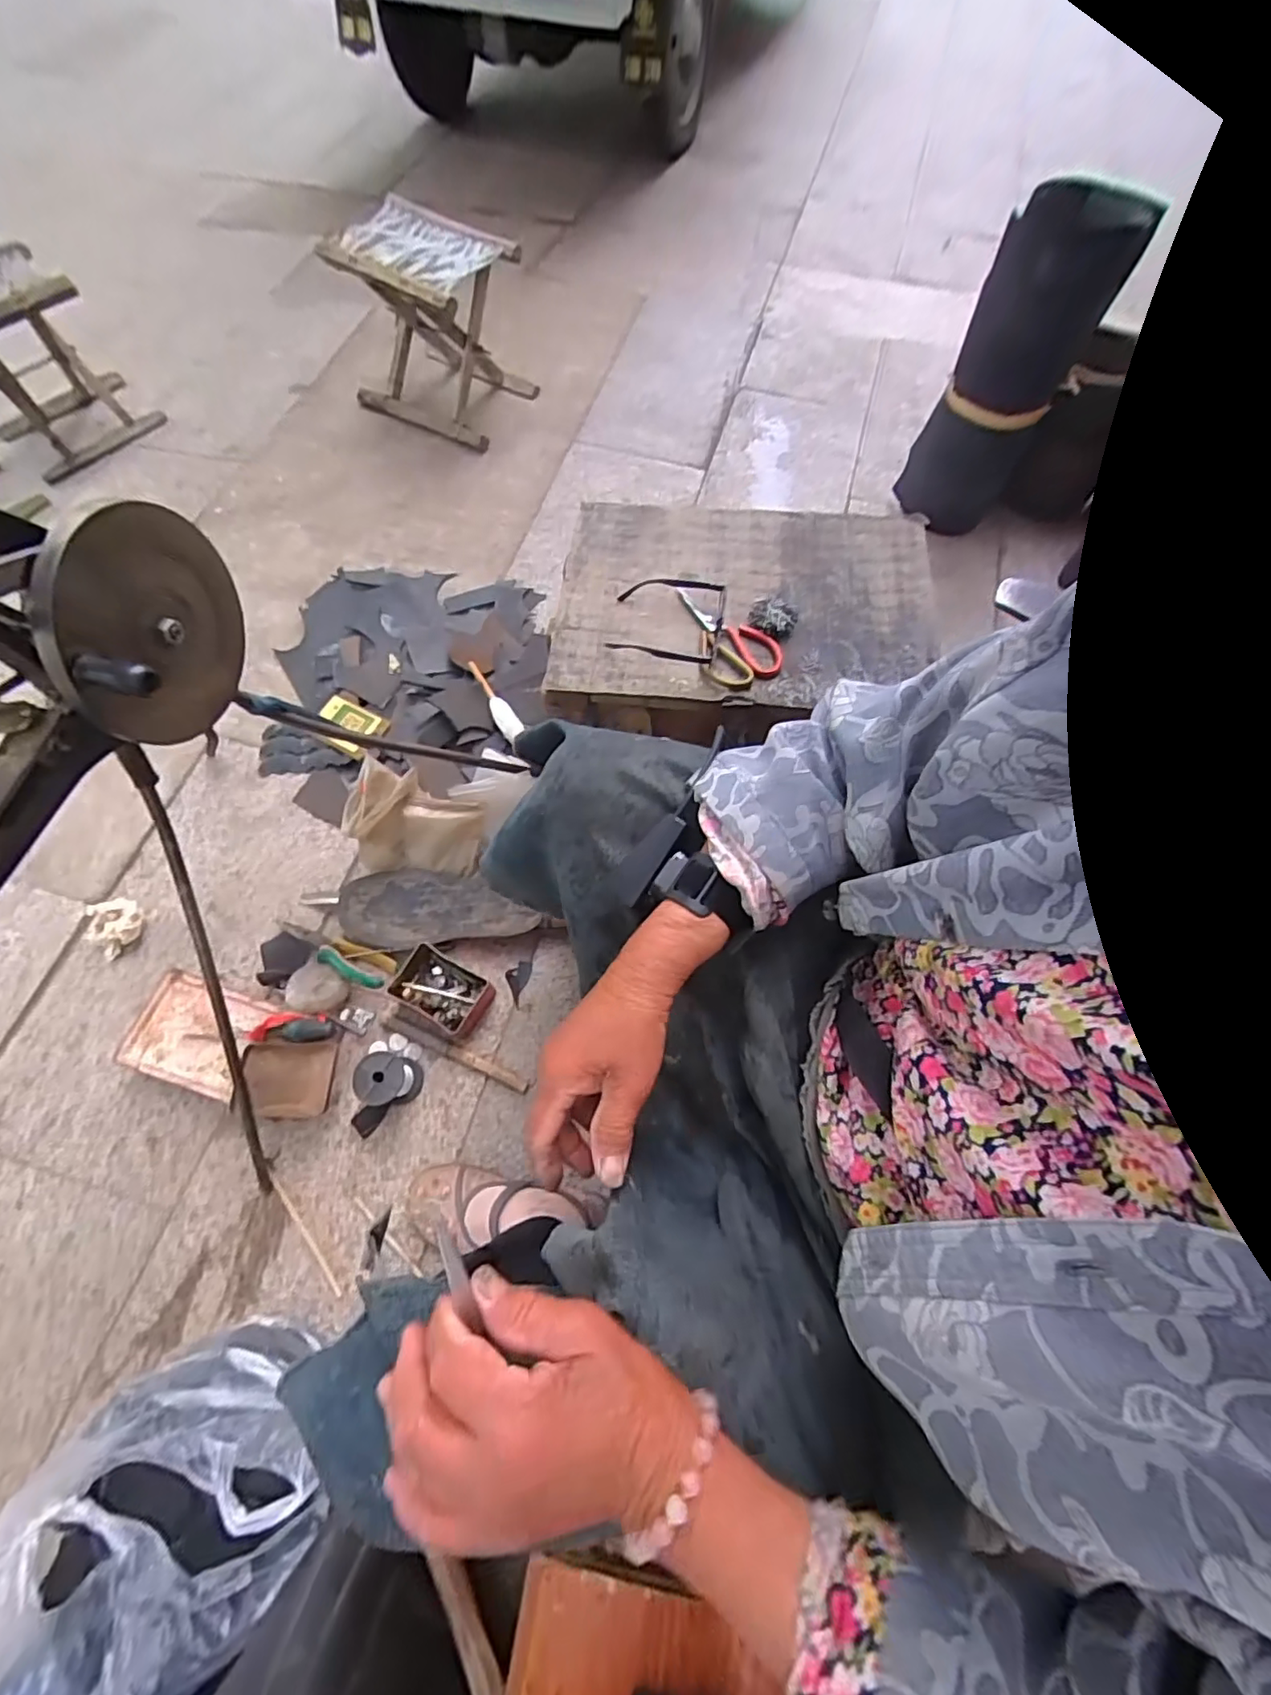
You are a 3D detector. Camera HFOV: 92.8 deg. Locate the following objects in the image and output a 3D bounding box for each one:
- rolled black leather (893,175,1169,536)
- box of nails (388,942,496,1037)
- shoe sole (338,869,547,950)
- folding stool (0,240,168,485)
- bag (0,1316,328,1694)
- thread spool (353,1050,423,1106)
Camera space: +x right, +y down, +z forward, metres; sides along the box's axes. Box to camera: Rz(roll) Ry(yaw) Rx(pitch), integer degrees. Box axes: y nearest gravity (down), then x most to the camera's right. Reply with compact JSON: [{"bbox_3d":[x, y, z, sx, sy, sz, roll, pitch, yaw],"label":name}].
[{"bbox_3d":[0.564,-0.719,0.924,0.168,0.399,0.202,27,69,11],"label":"rolled black leather"},{"bbox_3d":[-0.261,0.194,0.818,0.117,0.051,0.083,27,69,11],"label":"box of nails"},{"bbox_3d":[-0.275,0.088,0.858,0.265,0.037,0.105,-1,67,-1],"label":"shoe sole"},{"bbox_3d":[-1.147,-0.918,1.144,0.262,0.223,0.260,42,72,16],"label":"folding stool"},{"bbox_3d":[-0.425,0.608,0.549,0.249,0.195,0.231,-24,69,-11],"label":"bag"},{"bbox_3d":[-0.305,0.287,0.749,0.053,0.093,0.057,0,67,-1],"label":"thread spool"}]

